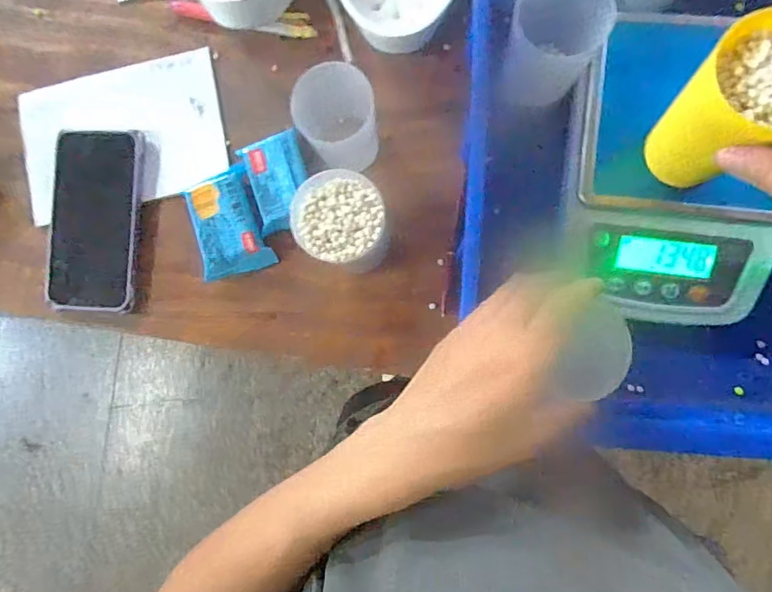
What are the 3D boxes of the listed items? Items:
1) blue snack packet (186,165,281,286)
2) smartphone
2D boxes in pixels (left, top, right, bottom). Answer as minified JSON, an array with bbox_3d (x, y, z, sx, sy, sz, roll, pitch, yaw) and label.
[{"bbox_3d":[-0.136,-0.060,0.424,0.057,0.020,0.087,-19,85,4],"label":"blue snack packet"},{"bbox_3d":[-0.262,-0.068,0.443,0.081,0.016,0.161,4,87,6],"label":"smartphone"}]

